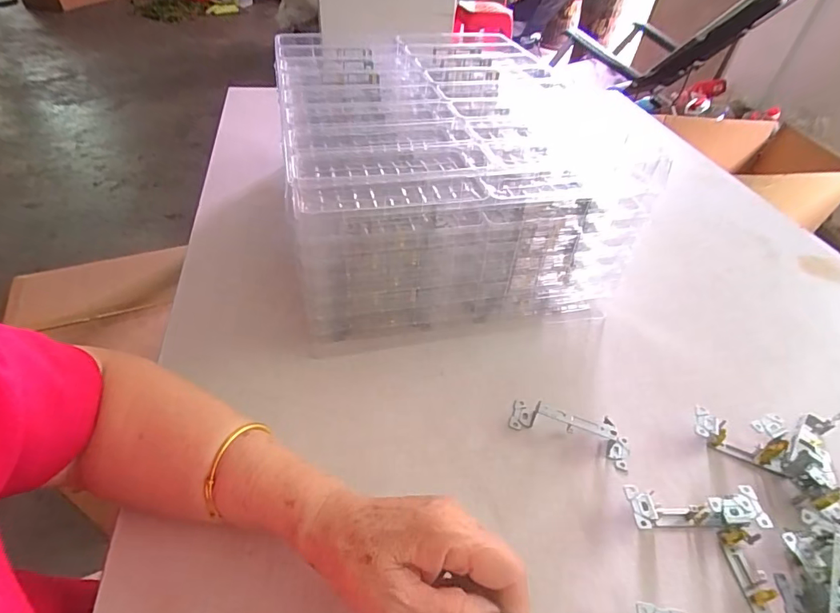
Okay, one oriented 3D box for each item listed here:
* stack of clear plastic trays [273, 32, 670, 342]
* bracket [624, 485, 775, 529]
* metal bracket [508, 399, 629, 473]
[{"bbox_3d":[0.012,-0.173,0.580,0.329,0.195,0.405,-7,44,-13],"label":"stack of clear plastic trays"},{"bbox_3d":[0.214,0.163,0.362,0.103,0.025,0.030,2,43,-4],"label":"bracket"},{"bbox_3d":[0.137,0.107,0.410,0.105,0.027,0.030,18,44,14],"label":"metal bracket"}]

